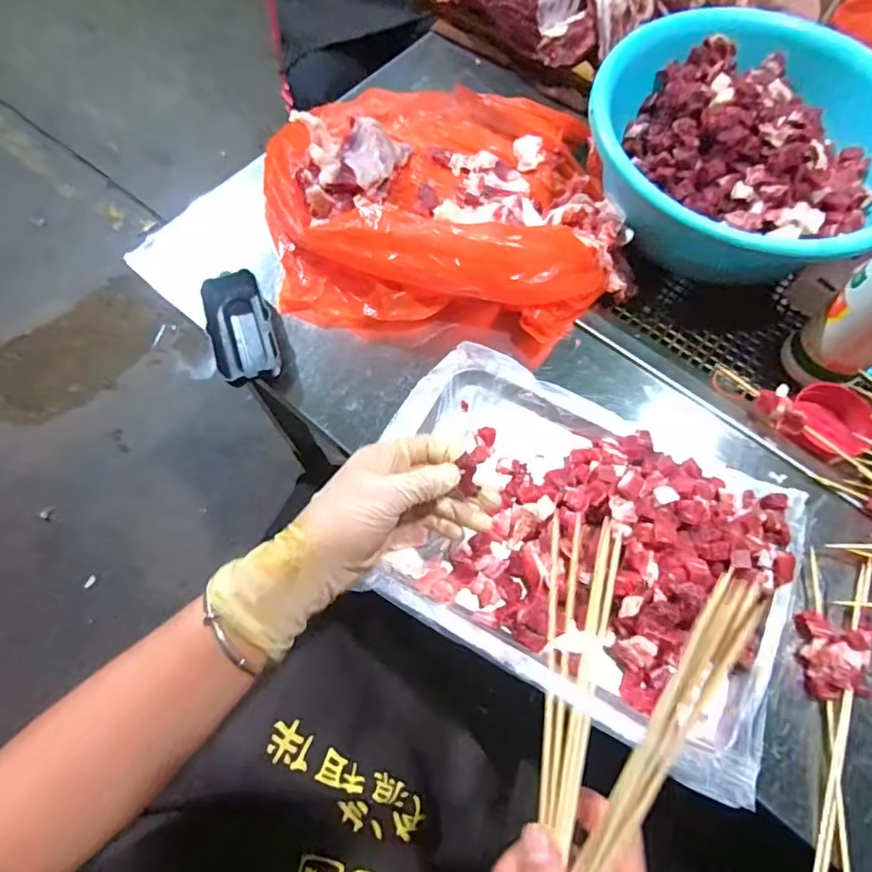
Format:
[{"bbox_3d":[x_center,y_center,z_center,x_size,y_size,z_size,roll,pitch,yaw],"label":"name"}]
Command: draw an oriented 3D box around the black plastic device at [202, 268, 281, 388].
[{"bbox_3d":[-0.172,-0.095,0.455,0.050,0.028,0.125,-20,69,-8],"label":"black plastic device"}]

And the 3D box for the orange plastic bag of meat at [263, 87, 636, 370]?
[{"bbox_3d":[0.020,-0.236,0.487,0.328,0.089,0.290,10,68,4],"label":"orange plastic bag of meat"}]

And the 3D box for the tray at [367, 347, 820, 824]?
[{"bbox_3d":[0.100,0.069,0.374,0.313,0.050,0.212,27,70,11],"label":"tray"}]

